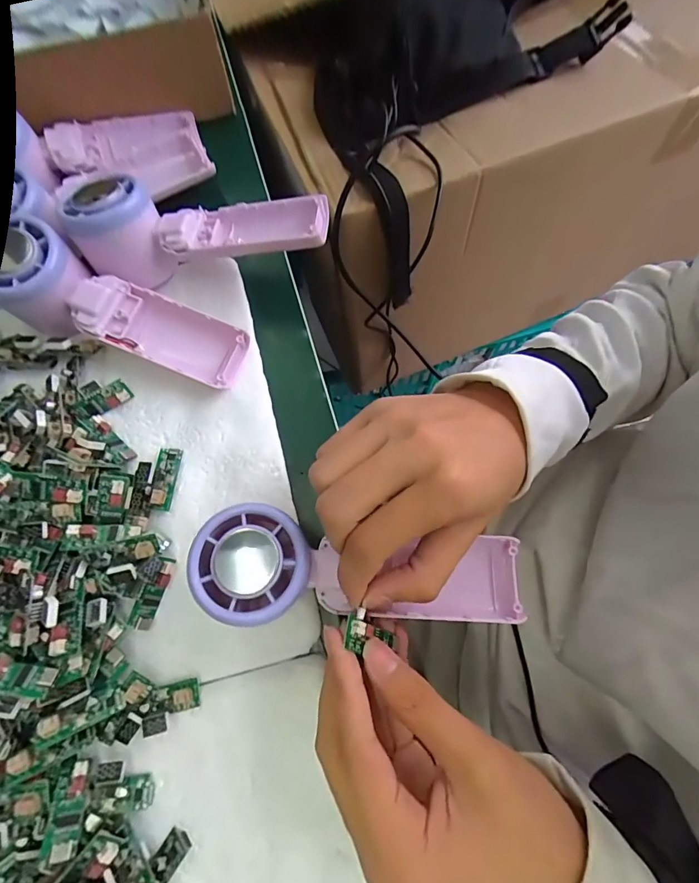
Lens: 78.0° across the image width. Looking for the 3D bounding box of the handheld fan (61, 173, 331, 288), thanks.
[{"bbox_3d":[-0.094,-0.134,0.276,0.157,0.038,0.055,4,75,2],"label":"handheld fan"}]

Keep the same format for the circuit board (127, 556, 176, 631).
[{"bbox_3d":[-0.111,0.085,0.243,0.010,0.007,0.039,20,76,6],"label":"circuit board"}]

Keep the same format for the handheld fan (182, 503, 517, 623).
[{"bbox_3d":[0.006,0.067,0.219,0.162,0.027,0.053,12,75,-12],"label":"handheld fan"}]

